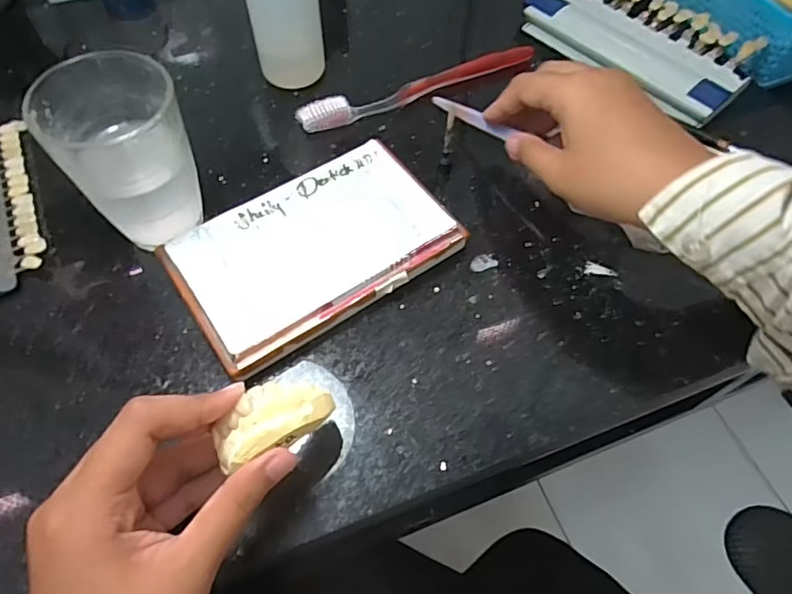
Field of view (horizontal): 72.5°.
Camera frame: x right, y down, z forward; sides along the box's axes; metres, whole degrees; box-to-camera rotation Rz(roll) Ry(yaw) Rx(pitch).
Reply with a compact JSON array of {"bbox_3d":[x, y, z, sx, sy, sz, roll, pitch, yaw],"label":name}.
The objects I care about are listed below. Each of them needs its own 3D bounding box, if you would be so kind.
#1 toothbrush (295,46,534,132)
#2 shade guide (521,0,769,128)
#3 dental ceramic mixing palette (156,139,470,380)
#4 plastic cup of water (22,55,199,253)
[{"bbox_3d":[0.019,-0.155,0.397,0.186,0.011,0.018,-21,62,-13],"label":"toothbrush"},{"bbox_3d":[0.189,-0.204,0.420,0.096,0.020,0.171,-38,67,-21],"label":"shade guide"},{"bbox_3d":[-0.047,-0.027,0.312,0.148,0.022,0.092,-31,65,-18],"label":"dental ceramic mixing palette"},{"bbox_3d":[-0.143,-0.076,0.292,0.063,0.094,0.067,1,59,-1],"label":"plastic cup of water"}]

